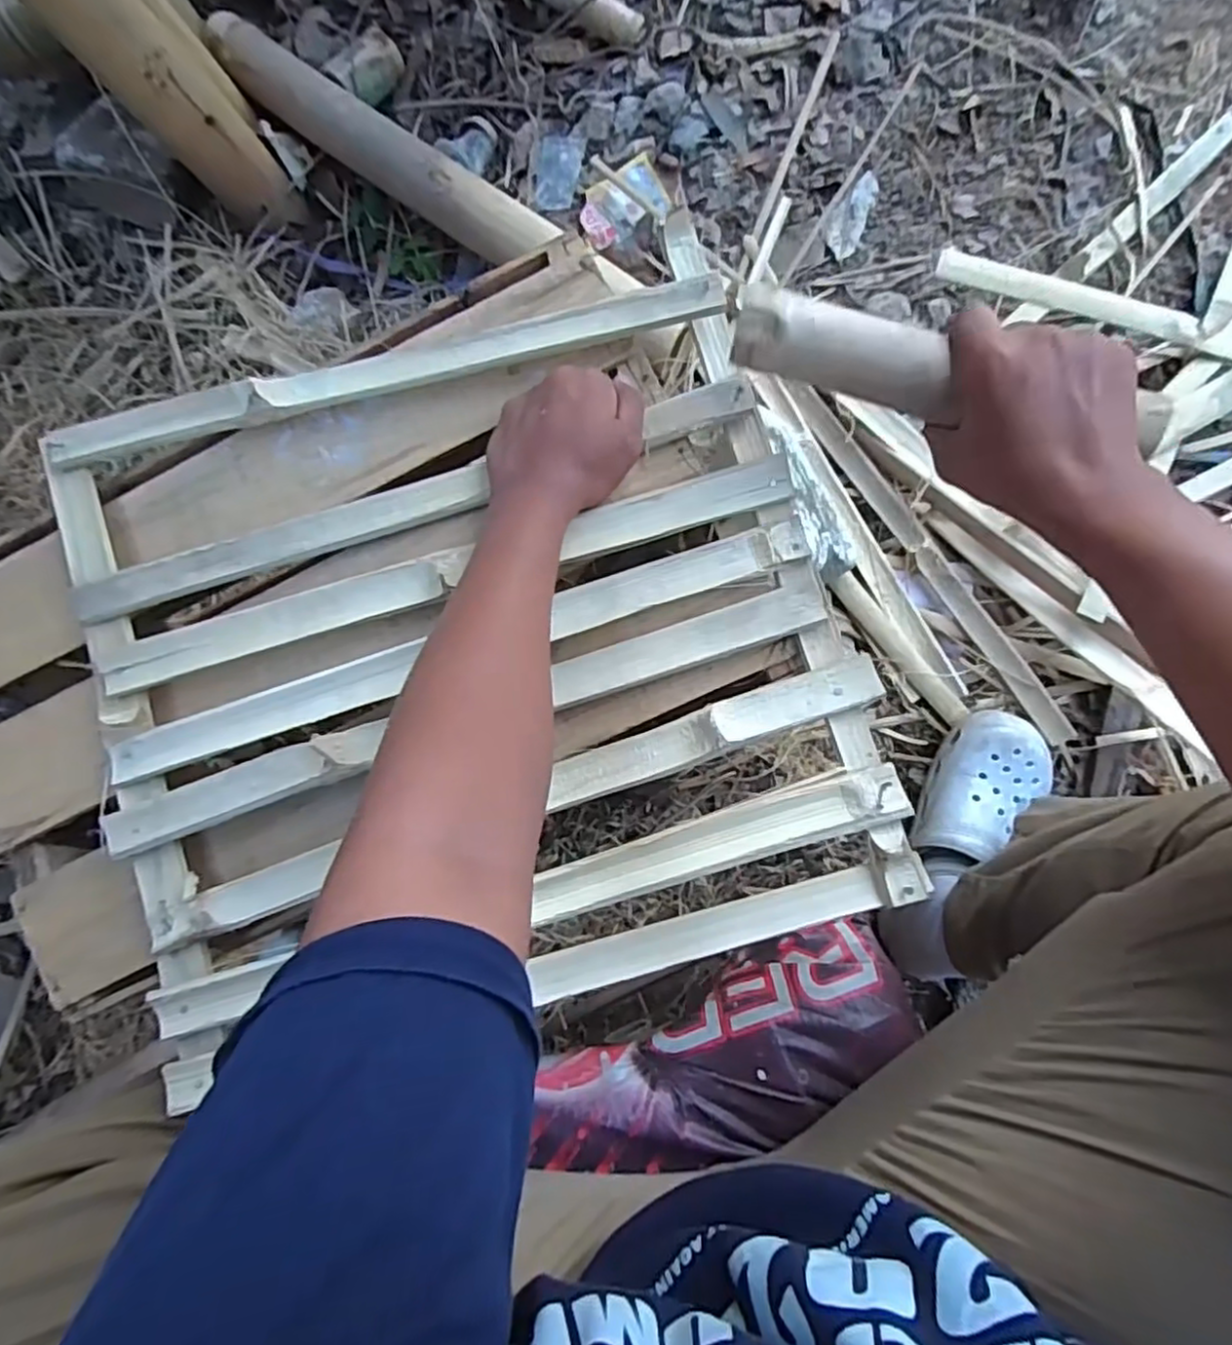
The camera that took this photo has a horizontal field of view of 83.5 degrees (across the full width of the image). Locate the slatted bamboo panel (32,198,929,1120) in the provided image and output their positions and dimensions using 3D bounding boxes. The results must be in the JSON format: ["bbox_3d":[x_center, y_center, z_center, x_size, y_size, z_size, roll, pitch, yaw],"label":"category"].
[{"bbox_3d":[-0.111,-0.014,0.469,0.497,0.049,0.472,-19,82,6],"label":"slatted bamboo panel"}]

